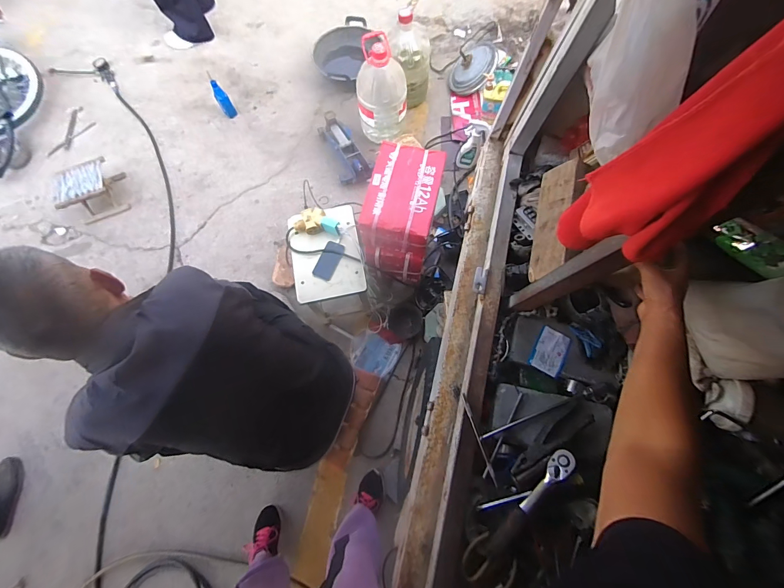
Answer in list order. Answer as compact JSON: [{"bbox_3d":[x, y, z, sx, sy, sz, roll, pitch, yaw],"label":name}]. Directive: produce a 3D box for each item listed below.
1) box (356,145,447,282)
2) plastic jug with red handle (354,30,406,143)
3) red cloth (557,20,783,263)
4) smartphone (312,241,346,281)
[{"bbox_3d":[0.027,-0.267,1.153,0.214,0.268,0.336,12,73,4],"label":"box"},{"bbox_3d":[-0.050,-0.915,1.584,0.232,0.424,0.221,-3,73,0],"label":"plastic jug with red handle"},{"bbox_3d":[0.255,-0.115,0.280,0.042,0.267,0.095,-27,74,-23],"label":"red cloth"},{"bbox_3d":[-0.214,-0.113,1.179,0.074,0.010,0.136,20,74,7],"label":"smartphone"}]

